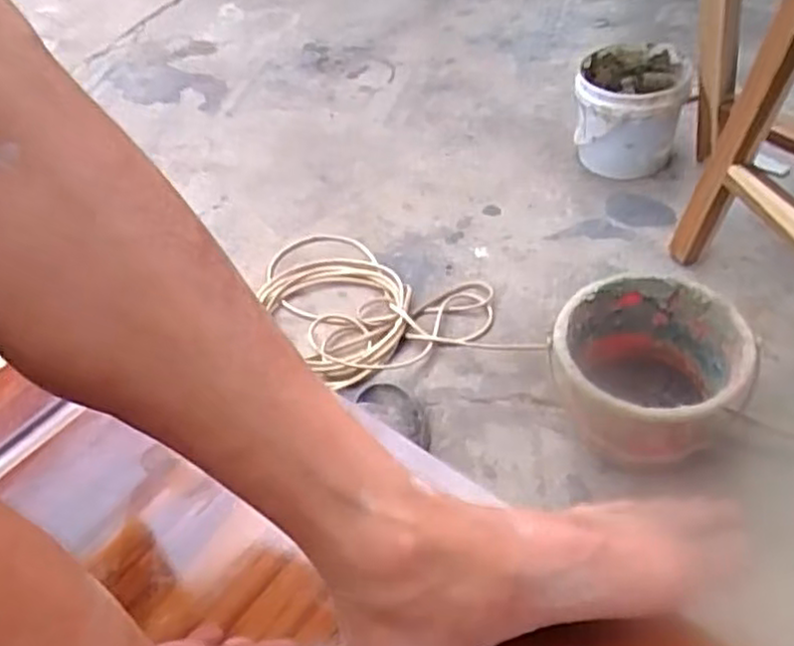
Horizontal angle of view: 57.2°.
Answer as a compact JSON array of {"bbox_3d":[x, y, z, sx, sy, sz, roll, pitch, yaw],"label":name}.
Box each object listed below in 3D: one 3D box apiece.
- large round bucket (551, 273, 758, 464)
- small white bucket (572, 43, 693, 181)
[{"bbox_3d":[0.312,0.072,0.932,0.240,0.181,0.207,17,52,24],"label":"large round bucket"},{"bbox_3d":[0.421,-0.378,1.331,0.189,0.185,0.196,2,47,12],"label":"small white bucket"}]

